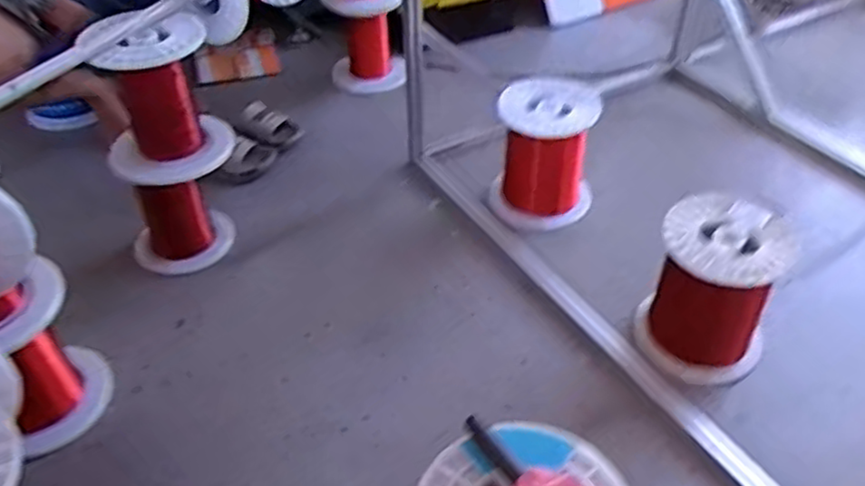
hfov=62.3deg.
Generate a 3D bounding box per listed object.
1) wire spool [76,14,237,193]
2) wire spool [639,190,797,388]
[{"bbox_3d":[-0.504,-0.261,1.298,0.217,0.274,0.215,-1,42,1],"label":"wire spool"},{"bbox_3d":[0.464,0.075,1.185,0.202,0.228,0.201,-1,42,1],"label":"wire spool"}]

